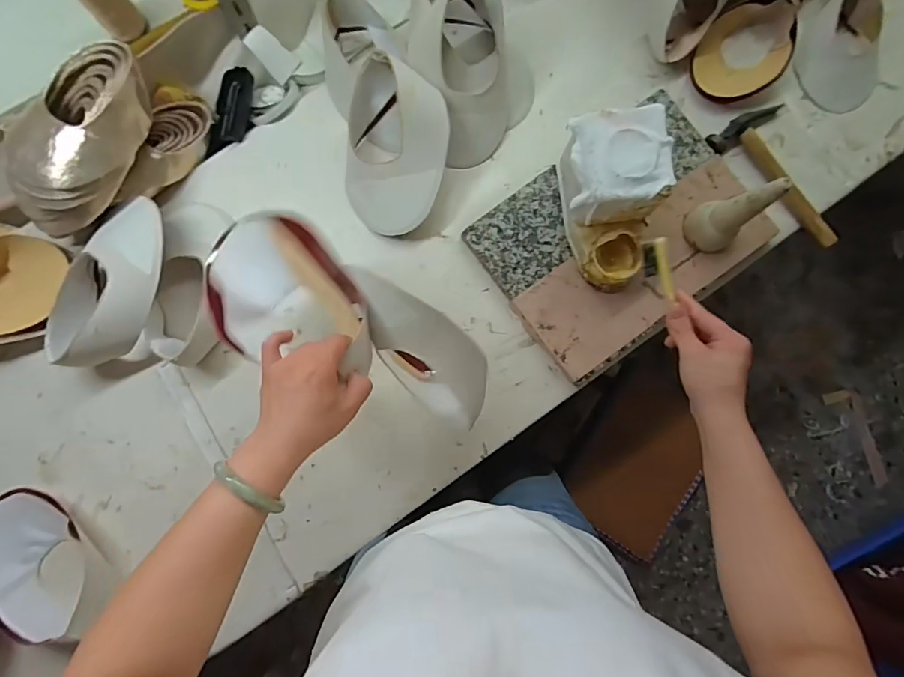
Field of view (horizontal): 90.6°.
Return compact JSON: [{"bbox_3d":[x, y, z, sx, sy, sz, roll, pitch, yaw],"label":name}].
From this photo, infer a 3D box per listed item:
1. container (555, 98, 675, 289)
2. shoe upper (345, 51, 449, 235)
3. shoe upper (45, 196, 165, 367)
[{"bbox_3d":[0.206,-0.175,0.593,0.114,0.127,0.195,0,84,-1],"label":"container"},{"bbox_3d":[-0.082,-0.266,0.628,0.149,0.111,0.220,7,84,0],"label":"shoe upper"},{"bbox_3d":[-0.456,-0.071,0.615,0.136,0.093,0.239,25,84,2],"label":"shoe upper"}]

